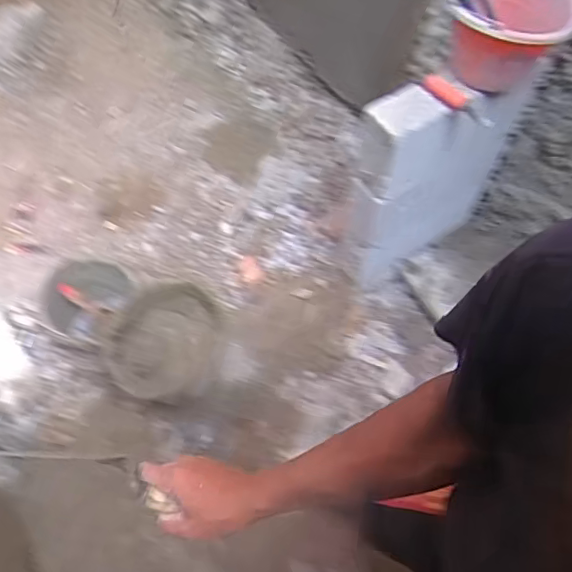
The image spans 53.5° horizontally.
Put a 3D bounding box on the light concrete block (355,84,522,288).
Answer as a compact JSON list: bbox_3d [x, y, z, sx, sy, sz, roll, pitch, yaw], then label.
[{"bbox_3d":[0.338,-0.250,1.361,0.396,0.585,0.117,-30,65,-17],"label":"light concrete block"}]

